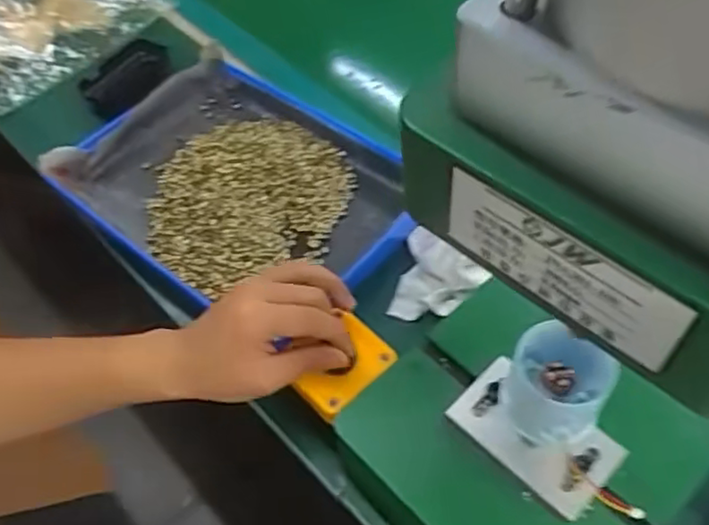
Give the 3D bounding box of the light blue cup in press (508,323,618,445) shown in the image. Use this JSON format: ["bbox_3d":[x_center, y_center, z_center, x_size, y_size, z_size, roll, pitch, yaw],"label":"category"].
[{"bbox_3d":[0.112,0.068,0.362,0.050,0.047,0.048,13,55,13],"label":"light blue cup in press"}]

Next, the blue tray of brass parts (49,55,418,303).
[{"bbox_3d":[-0.105,-0.073,0.636,0.309,0.043,0.233,31,61,23],"label":"blue tray of brass parts"}]

